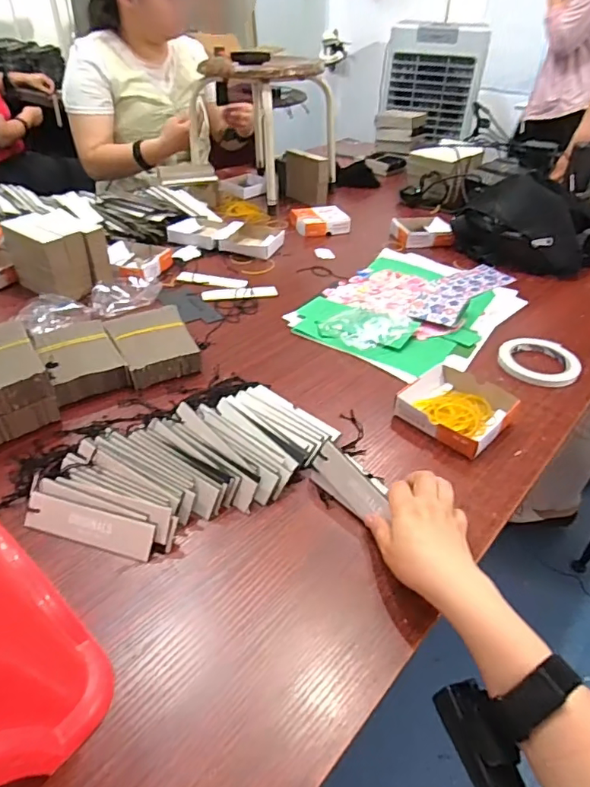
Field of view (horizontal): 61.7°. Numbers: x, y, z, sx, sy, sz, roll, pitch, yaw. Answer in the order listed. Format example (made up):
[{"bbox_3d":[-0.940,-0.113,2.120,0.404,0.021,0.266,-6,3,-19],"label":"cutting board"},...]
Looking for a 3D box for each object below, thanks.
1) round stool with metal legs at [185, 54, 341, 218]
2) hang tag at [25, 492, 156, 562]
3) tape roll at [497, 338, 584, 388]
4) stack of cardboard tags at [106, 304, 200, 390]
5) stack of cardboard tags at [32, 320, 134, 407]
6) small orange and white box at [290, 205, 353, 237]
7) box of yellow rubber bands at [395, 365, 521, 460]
[{"bbox_3d":[-0.089,-0.650,1.223,0.282,0.295,0.245,28,44,29],"label":"round stool with metal legs"},{"bbox_3d":[-0.187,0.119,0.446,0.126,0.004,0.032,11,74,12],"label":"hang tag"},{"bbox_3d":[0.342,-0.046,0.692,0.106,0.012,0.118,12,39,11],"label":"tape roll"},{"bbox_3d":[-0.192,-0.066,0.671,0.099,0.038,0.127,-15,41,-21],"label":"stack of cardboard tags"},{"bbox_3d":[-0.276,-0.044,0.637,0.087,0.040,0.122,-20,43,-26],"label":"stack of cardboard tags"},{"bbox_3d":[0.053,-0.390,1.117,0.118,0.035,0.100,-11,40,-17],"label":"small orange and white box"},{"bbox_3d":[0.194,0.017,0.595,0.116,0.028,0.117,-30,48,-35],"label":"box of yellow rubber bands"}]

